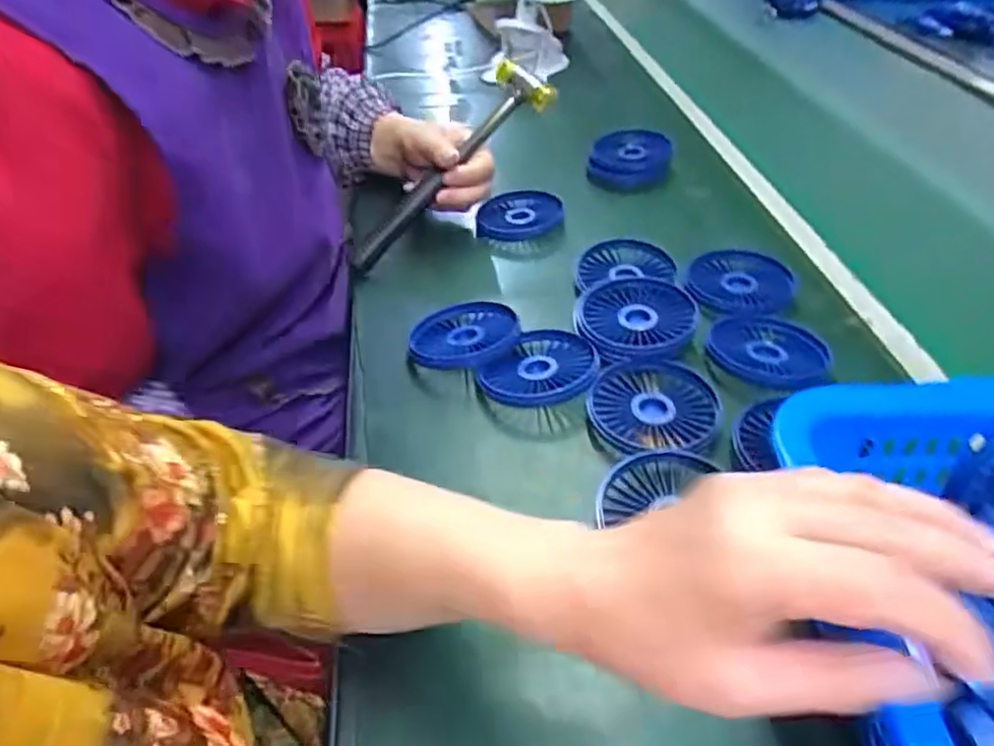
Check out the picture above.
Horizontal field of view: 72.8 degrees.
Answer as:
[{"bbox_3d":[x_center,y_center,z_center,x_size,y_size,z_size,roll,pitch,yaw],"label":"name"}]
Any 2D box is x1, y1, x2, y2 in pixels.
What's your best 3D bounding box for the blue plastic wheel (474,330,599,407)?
[{"bbox_3d":[0.032,-0.001,0.494,0.072,0.021,0.089,30,51,29],"label":"blue plastic wheel"}]

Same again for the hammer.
[{"bbox_3d":[-0.049,-0.188,0.629,0.245,0.041,0.042,-46,50,1],"label":"hammer"}]

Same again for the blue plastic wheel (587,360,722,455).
[{"bbox_3d":[0.109,0.022,0.475,0.087,0.021,0.073,3,43,5],"label":"blue plastic wheel"}]

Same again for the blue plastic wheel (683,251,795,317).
[{"bbox_3d":[0.203,-0.078,0.567,0.083,0.014,0.088,-1,43,1],"label":"blue plastic wheel"}]

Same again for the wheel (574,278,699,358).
[{"bbox_3d":[0.108,-0.043,0.524,0.088,0.017,0.089,0,41,0],"label":"wheel"}]

